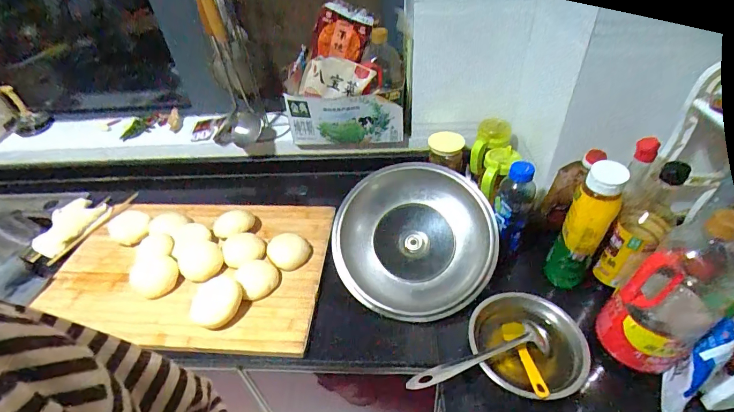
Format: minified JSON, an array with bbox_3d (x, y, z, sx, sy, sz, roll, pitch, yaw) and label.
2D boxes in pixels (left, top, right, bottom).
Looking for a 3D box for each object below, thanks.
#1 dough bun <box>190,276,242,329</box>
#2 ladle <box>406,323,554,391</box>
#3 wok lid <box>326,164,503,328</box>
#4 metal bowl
[{"bbox_3d":[-0.274,0.170,0.674,0.098,0.035,0.085,15,46,21],"label":"dough bun"},{"bbox_3d":[0.161,0.216,0.554,0.228,0.038,0.047,-14,43,-9],"label":"ladle"},{"bbox_3d":[0.090,0.064,0.724,0.286,0.048,0.291,-3,69,9],"label":"wok lid"},{"bbox_3d":[0.242,0.215,0.579,0.145,0.076,0.156,-3,42,3],"label":"metal bowl"}]

